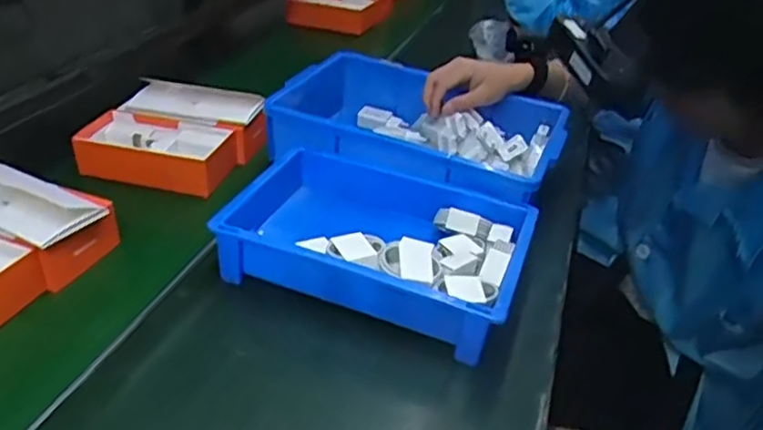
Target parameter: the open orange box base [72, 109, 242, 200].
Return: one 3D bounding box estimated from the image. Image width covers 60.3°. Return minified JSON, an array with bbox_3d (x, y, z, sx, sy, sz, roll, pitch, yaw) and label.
[{"bbox_3d":[-0.301,-0.083,0.872,0.200,0.052,0.106,8,33,4],"label":"open orange box base"}]

